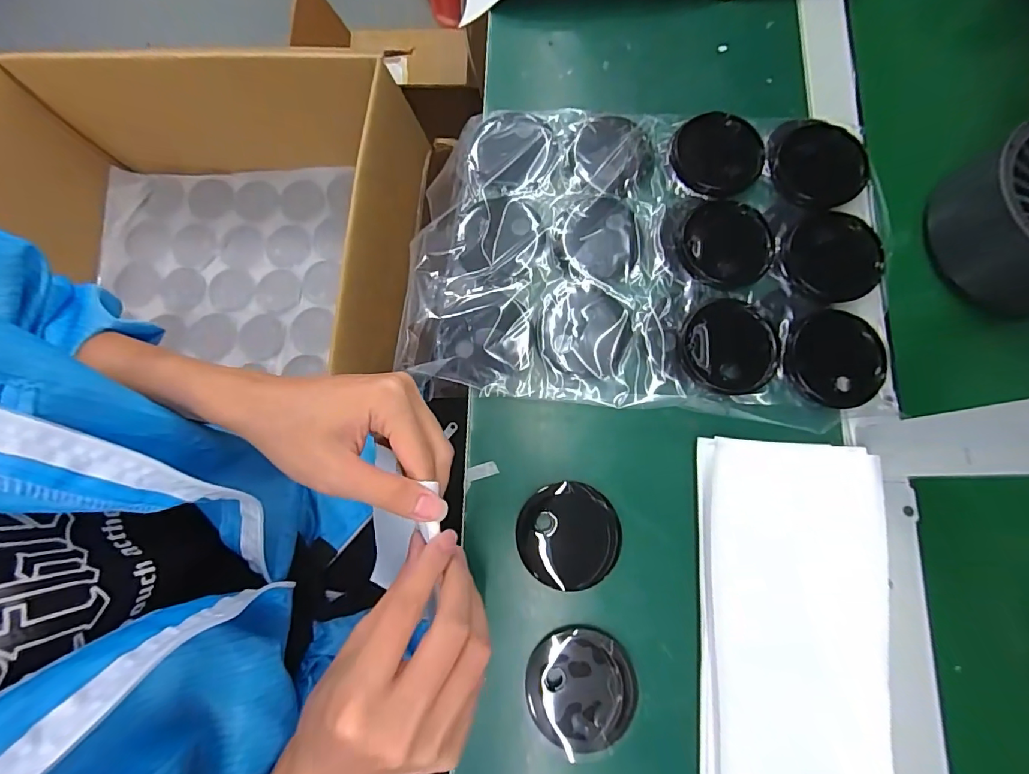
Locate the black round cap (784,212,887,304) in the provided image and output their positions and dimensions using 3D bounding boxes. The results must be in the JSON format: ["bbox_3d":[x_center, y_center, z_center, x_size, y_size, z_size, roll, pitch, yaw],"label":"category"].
[{"bbox_3d":[0.258,-0.106,0.375,0.069,0.009,0.075,0,79,2],"label":"black round cap"}]

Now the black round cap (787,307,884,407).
[{"bbox_3d":[0.251,-0.024,0.362,0.068,0.012,0.073,9,80,4],"label":"black round cap"}]

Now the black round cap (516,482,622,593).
[{"bbox_3d":[0.041,0.113,0.353,0.076,0.009,0.075,0,79,2],"label":"black round cap"}]

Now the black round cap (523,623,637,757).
[{"bbox_3d":[0.048,0.215,0.331,0.075,0.011,0.077,0,79,2],"label":"black round cap"}]

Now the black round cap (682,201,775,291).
[{"bbox_3d":[0.178,-0.118,0.385,0.073,0.006,0.071,0,79,2],"label":"black round cap"}]

